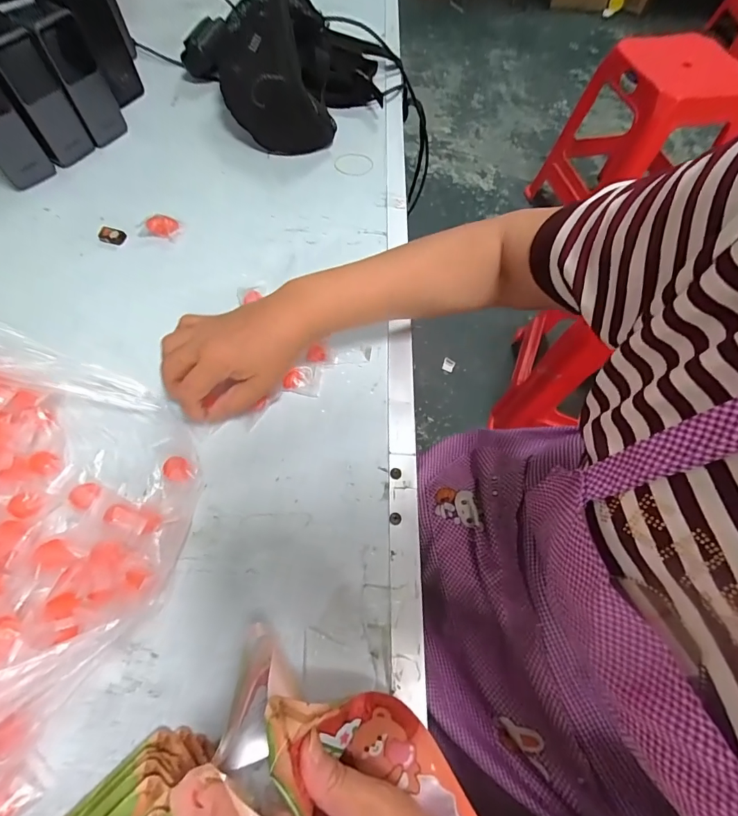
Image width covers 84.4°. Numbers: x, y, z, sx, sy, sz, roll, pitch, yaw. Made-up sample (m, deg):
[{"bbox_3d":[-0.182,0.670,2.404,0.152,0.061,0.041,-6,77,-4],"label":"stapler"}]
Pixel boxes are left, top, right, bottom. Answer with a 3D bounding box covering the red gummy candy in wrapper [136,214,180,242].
[{"bbox_3d":[-0.250,-0.217,0.481,0.047,0.012,0.030,12,64,3],"label":"red gummy candy in wrapper"}]

